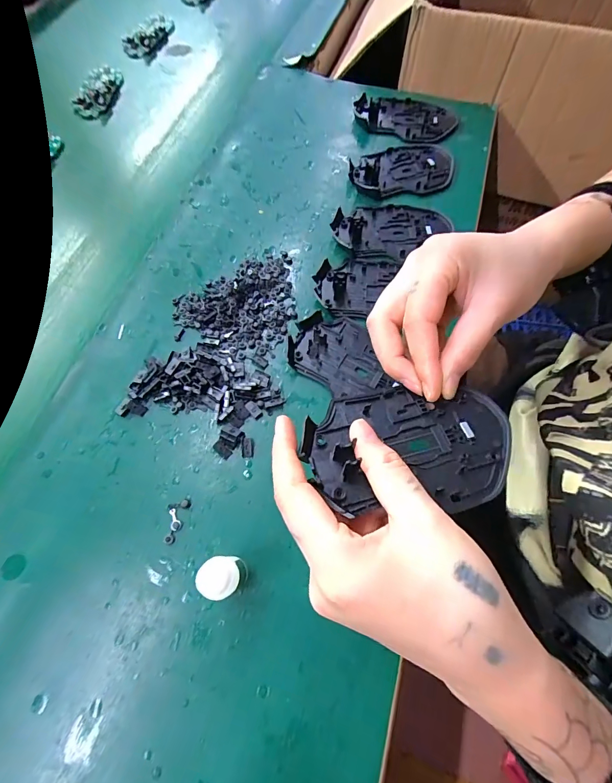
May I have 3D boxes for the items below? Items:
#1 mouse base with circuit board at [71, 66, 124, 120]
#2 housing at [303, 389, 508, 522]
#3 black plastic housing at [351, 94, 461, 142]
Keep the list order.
[{"bbox_3d":[-0.267,-0.384,0.465,0.048,0.020,0.087,1,66,2],"label":"mouse base with circuit board"},{"bbox_3d":[0.056,0.029,0.200,0.113,0.014,0.068,-3,66,0],"label":"housing"},{"bbox_3d":[0.116,-0.323,0.427,0.114,0.013,0.070,14,67,8],"label":"black plastic housing"}]

